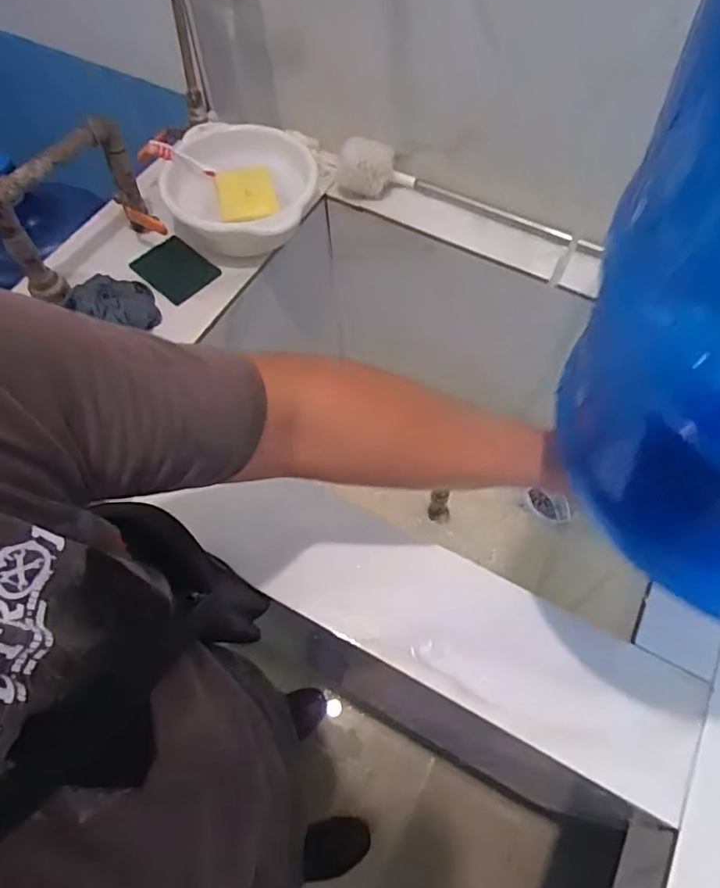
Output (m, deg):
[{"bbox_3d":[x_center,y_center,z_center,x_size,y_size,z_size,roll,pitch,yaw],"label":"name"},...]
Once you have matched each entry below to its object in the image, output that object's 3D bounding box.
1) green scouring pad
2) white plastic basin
[{"bbox_3d":[-0.243,-0.229,0.745,0.092,0.011,0.078,43,72,13],"label":"green scouring pad"},{"bbox_3d":[-0.160,-0.329,0.748,0.186,0.076,0.192,0,62,0],"label":"white plastic basin"}]

